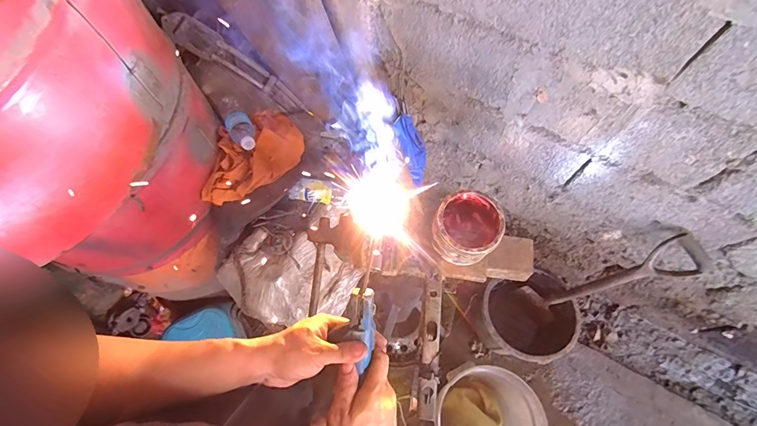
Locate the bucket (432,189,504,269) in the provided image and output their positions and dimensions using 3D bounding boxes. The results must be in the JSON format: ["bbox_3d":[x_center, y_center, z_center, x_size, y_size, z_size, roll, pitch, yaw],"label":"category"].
[{"bbox_3d":[0.141,0.024,0.597,0.101,0.081,0.112,36,71,13],"label":"bucket"}]

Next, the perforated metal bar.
[{"bbox_3d":[0.079,0.191,0.550,0.034,0.015,0.204,10,68,4],"label":"perforated metal bar"}]

